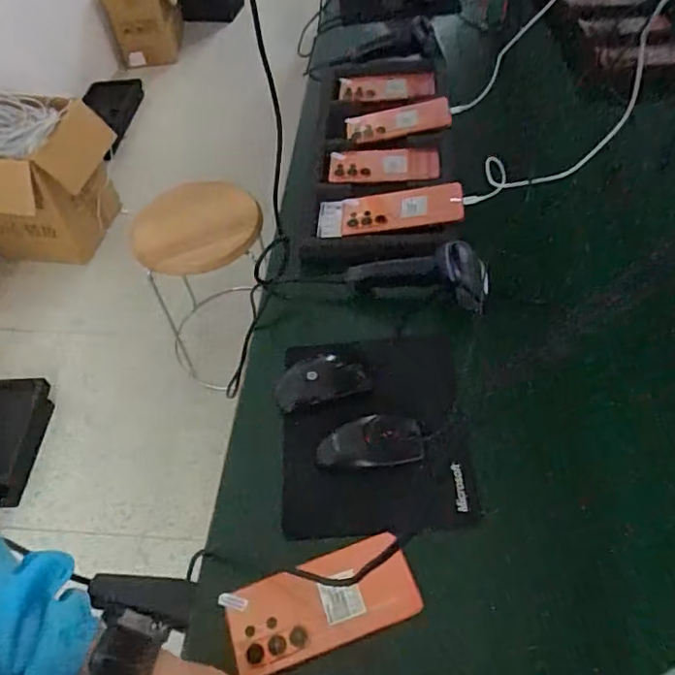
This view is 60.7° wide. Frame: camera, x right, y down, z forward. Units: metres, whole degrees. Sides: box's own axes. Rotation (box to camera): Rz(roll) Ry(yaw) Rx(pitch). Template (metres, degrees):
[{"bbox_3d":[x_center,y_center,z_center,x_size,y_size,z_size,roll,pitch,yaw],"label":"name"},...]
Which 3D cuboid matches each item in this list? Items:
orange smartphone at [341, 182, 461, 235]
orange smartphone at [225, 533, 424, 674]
[{"bbox_3d":[0.089,-0.181,0.810,0.168,0.014,0.079,-7,51,11],"label":"orange smartphone"},{"bbox_3d":[-0.015,0.241,0.523,0.168,0.010,0.077,-18,53,-8],"label":"orange smartphone"}]

